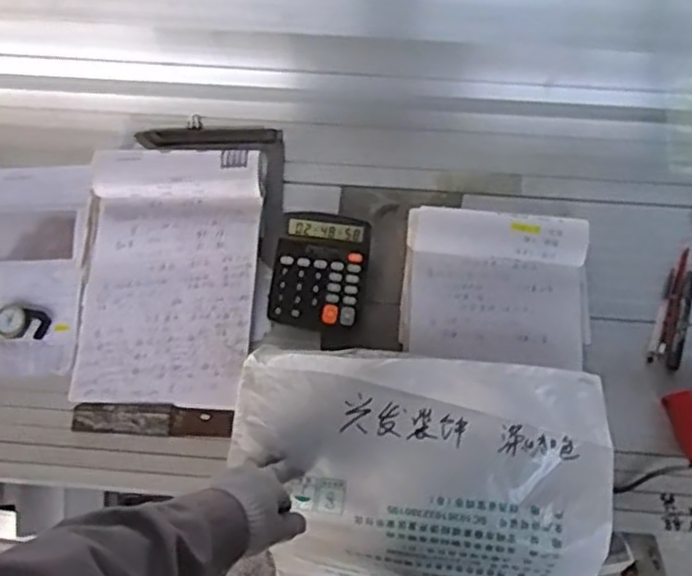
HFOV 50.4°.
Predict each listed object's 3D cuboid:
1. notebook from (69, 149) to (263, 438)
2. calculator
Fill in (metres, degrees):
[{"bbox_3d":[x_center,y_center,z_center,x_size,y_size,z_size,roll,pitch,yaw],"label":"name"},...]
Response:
[{"bbox_3d":[-0.220,-0.003,0.907,0.217,0.033,0.351,1,71,1],"label":"notebook"},{"bbox_3d":[-0.031,-0.026,0.913,0.111,0.024,0.145,10,72,4],"label":"calculator"}]

